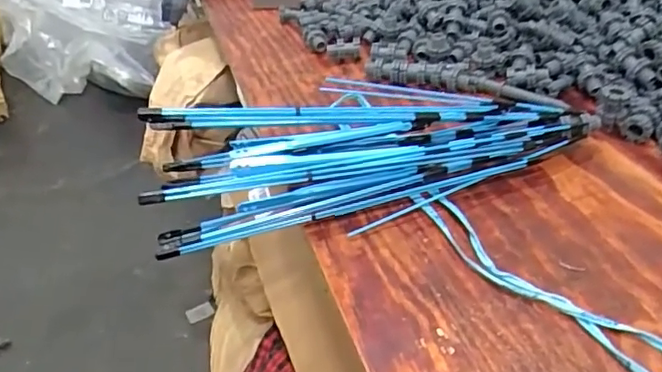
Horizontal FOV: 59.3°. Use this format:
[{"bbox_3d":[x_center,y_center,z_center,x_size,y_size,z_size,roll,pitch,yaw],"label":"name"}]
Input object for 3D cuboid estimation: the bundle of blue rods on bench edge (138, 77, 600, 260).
[{"bbox_3d":[0.033,-0.024,0.454,0.334,0.107,0.029,-7,-5,-7],"label":"bundle of blue rods on bench edge"}]

